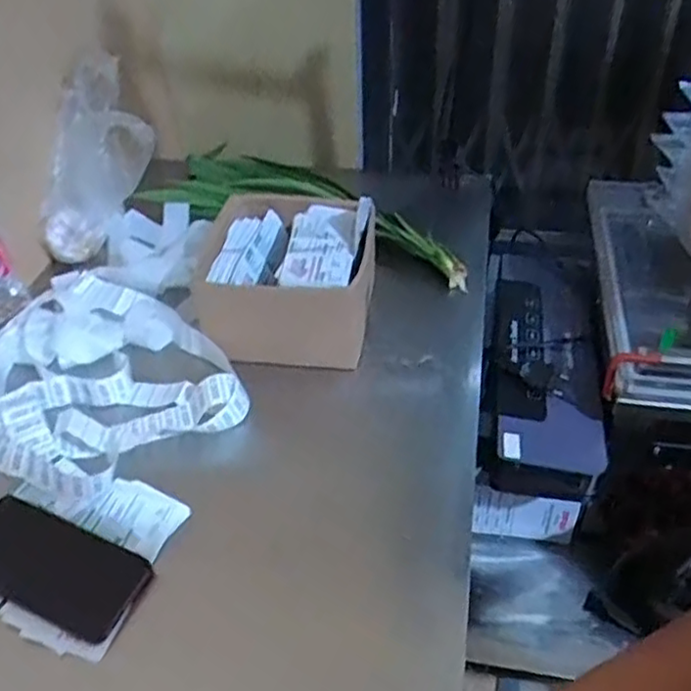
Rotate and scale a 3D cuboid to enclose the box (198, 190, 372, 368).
[{"bbox_3d":[-0.065,-0.081,0.796,0.180,0.106,0.183,1,42,5],"label":"box"}]

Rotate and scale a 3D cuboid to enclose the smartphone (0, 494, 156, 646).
[{"bbox_3d":[-0.251,0.186,0.584,0.162,0.016,0.076,23,58,12],"label":"smartphone"}]

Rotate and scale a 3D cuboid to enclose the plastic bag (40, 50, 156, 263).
[{"bbox_3d":[-0.327,-0.243,0.906,0.135,0.264,0.063,19,11,22],"label":"plastic bag"}]

